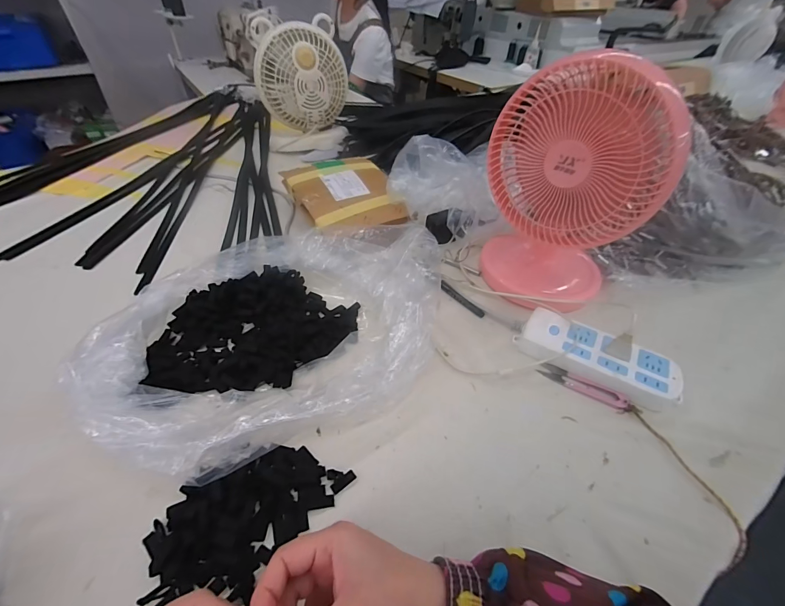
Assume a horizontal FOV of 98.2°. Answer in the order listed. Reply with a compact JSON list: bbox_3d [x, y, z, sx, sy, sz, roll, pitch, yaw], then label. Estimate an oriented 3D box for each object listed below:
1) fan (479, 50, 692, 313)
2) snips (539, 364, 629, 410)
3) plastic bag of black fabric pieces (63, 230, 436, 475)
[{"bbox_3d":[0.249,-0.150,0.476,0.166,0.298,0.207,-32,54,-30],"label":"fan"},{"bbox_3d":[0.237,0.102,0.425,0.100,0.013,0.023,28,50,23],"label":"snips"},{"bbox_3d":[-0.132,0.020,0.441,0.429,0.082,0.301,-23,50,-24],"label":"plastic bag of black fabric pieces"}]

